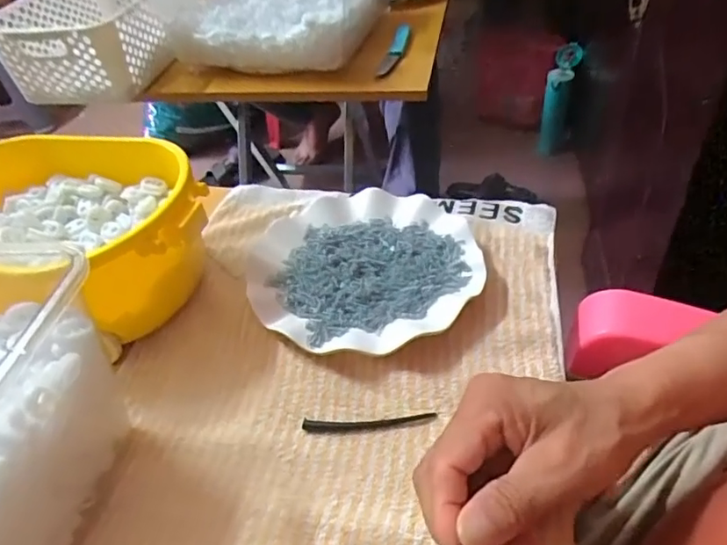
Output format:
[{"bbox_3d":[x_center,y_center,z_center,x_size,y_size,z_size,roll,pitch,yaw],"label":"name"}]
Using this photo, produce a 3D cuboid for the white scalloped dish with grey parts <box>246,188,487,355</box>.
[{"bbox_3d":[0.002,-0.006,0.460,0.179,0.023,0.177,-4,43,3],"label":"white scalloped dish with grey parts"}]

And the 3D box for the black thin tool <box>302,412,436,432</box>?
[{"bbox_3d":[0.004,0.098,0.367,0.085,0.004,0.009,-3,43,4],"label":"black thin tool"}]

